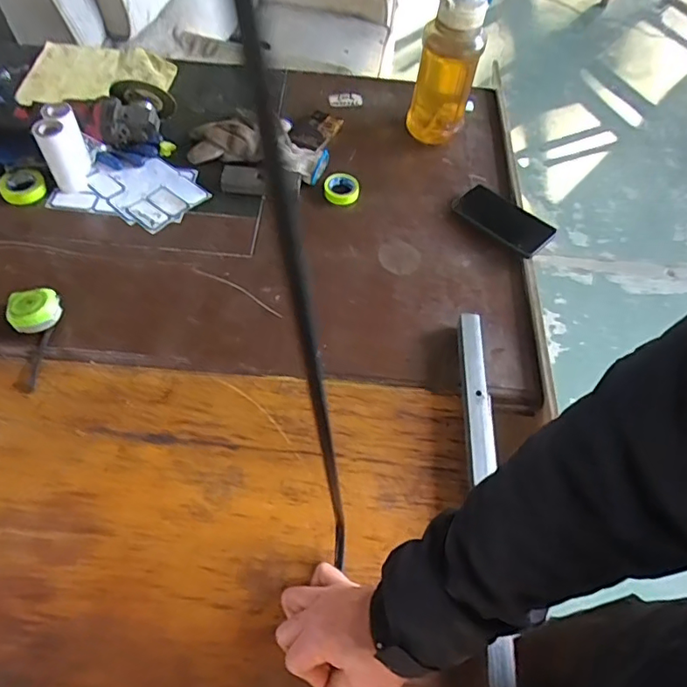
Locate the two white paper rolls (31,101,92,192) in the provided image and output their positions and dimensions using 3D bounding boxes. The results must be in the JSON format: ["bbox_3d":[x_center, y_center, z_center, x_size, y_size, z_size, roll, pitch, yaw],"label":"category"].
[{"bbox_3d":[-0.439,-0.310,0.860,0.060,0.092,0.089,-6,57,-8],"label":"two white paper rolls"}]

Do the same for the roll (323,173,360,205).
[{"bbox_3d":[-0.003,-0.256,0.891,0.059,0.022,0.059,2,56,-3],"label":"roll"}]

